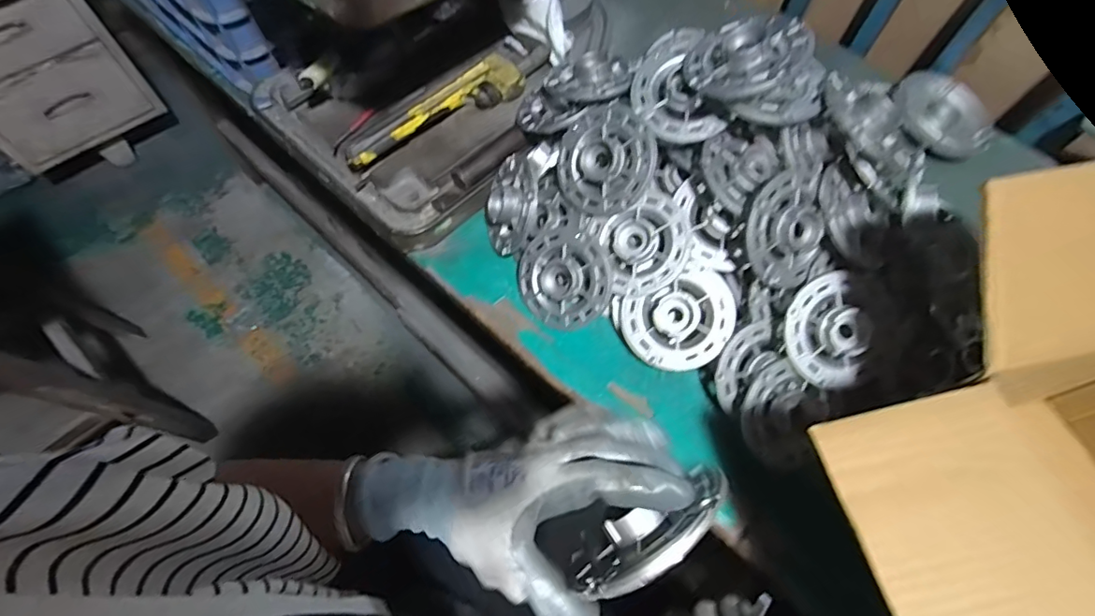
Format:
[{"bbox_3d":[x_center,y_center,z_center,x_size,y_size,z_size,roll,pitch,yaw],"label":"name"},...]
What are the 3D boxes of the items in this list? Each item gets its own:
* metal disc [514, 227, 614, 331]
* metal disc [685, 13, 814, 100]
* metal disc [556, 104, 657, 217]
[{"bbox_3d":[0.016,-0.030,0.573,0.104,0.025,0.105,2,95,28],"label":"metal disc"},{"bbox_3d":[0.184,-0.235,0.489,0.106,0.018,0.096,-2,61,23],"label":"metal disc"},{"bbox_3d":[0.059,-0.153,0.555,0.107,0.025,0.108,4,97,30],"label":"metal disc"}]

